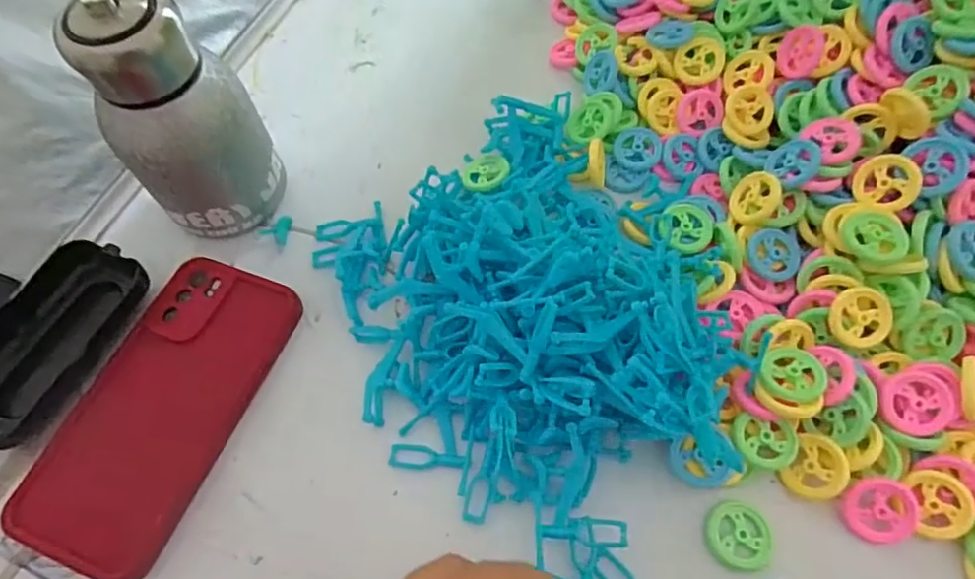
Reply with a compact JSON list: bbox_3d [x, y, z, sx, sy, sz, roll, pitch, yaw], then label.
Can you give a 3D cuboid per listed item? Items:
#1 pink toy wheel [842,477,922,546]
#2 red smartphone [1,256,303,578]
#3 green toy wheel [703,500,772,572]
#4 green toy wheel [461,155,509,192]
[{"bbox_3d":[0.179,0.100,0.267,0.029,0.008,0.029,-2,84,22],"label":"pink toy wheel"},{"bbox_3d":[-0.167,0.058,0.304,0.077,0.013,0.158,19,64,11],"label":"red smartphone"},{"bbox_3d":[0.115,0.113,0.270,0.028,0.004,0.029,-1,62,1],"label":"green toy wheel"},{"bbox_3d":[-0.001,-0.071,0.358,0.028,0.010,0.032,-6,62,-2],"label":"green toy wheel"}]

